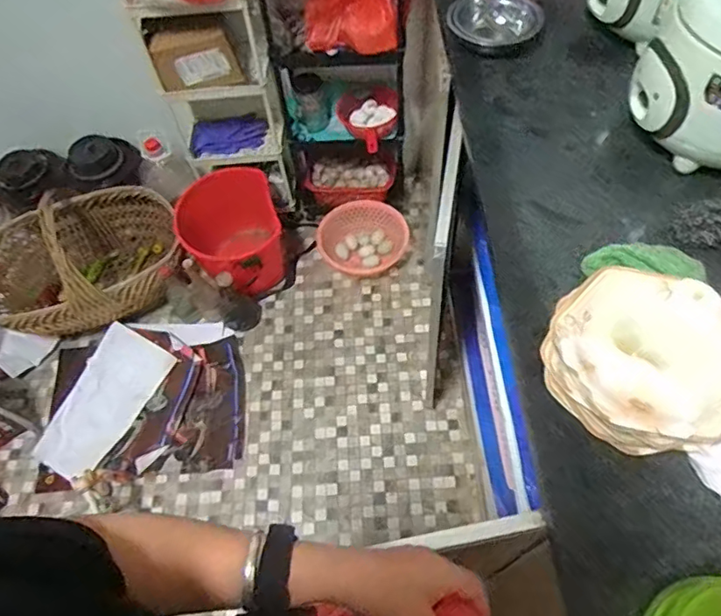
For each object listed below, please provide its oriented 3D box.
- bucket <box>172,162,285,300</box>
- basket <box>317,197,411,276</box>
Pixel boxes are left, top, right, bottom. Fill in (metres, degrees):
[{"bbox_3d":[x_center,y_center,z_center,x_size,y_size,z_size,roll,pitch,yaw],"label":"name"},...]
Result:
[{"bbox_3d":[-0.365,-0.200,1.654,0.285,0.278,0.365,-24,60,-10],"label":"bucket"},{"bbox_3d":[0.011,-0.214,1.711,0.259,0.124,0.237,-2,59,3],"label":"basket"}]

